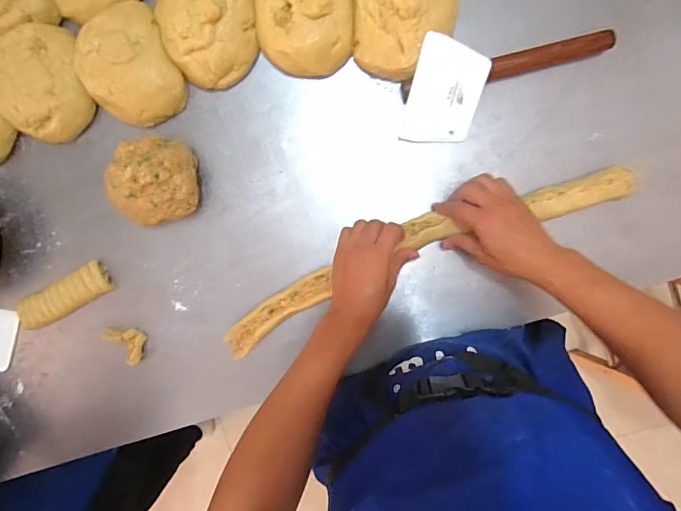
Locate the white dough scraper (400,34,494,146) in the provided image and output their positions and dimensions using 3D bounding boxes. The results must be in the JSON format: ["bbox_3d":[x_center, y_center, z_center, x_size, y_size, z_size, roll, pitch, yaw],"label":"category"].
[{"bbox_3d":[0.140,-0.214,0.561,0.092,0.008,0.131,13,119,0],"label":"white dough scraper"}]

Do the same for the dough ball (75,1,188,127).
[{"bbox_3d":[-0.282,-0.250,0.565,0.122,0.054,0.146,-24,95,4],"label":"dough ball"}]

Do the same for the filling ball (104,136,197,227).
[{"bbox_3d":[-0.250,-0.100,0.568,0.109,0.084,0.107,0,96,1],"label":"filling ball"}]

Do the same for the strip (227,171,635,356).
[{"bbox_3d":[0.113,-0.002,0.578,0.591,0.039,0.093,-19,97,4],"label":"strip"}]

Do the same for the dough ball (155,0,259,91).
[{"bbox_3d":[-0.169,-0.302,0.554,0.124,0.057,0.140,-18,96,3],"label":"dough ball"}]

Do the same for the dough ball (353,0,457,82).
[{"bbox_3d":[0.086,-0.307,0.543,0.137,0.056,0.146,1,96,1],"label":"dough ball"}]

